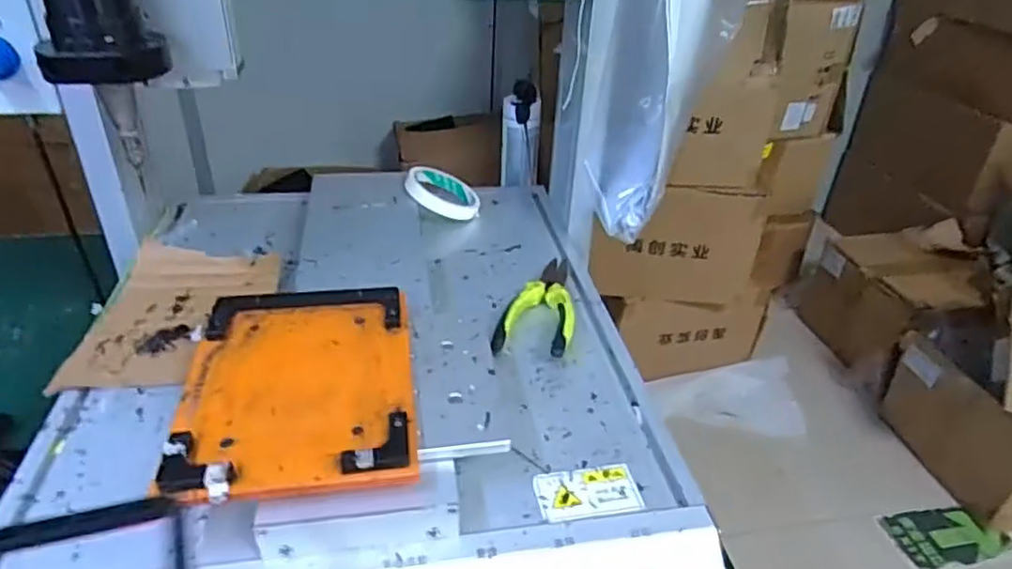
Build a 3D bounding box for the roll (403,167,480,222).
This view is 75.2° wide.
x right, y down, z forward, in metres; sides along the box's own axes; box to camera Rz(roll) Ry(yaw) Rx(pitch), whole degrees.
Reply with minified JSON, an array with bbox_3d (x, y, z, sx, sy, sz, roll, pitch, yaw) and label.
[{"bbox_3d":[-0.075,-0.110,0.779,0.086,0.015,0.086,17,38,-14],"label":"roll"}]

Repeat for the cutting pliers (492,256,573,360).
[{"bbox_3d":[0.038,0.016,0.624,0.063,0.024,0.156,11,33,12],"label":"cutting pliers"}]

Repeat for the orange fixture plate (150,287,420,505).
[{"bbox_3d":[-0.143,0.063,0.462,0.149,0.015,0.197,-3,33,-10],"label":"orange fixture plate"}]

